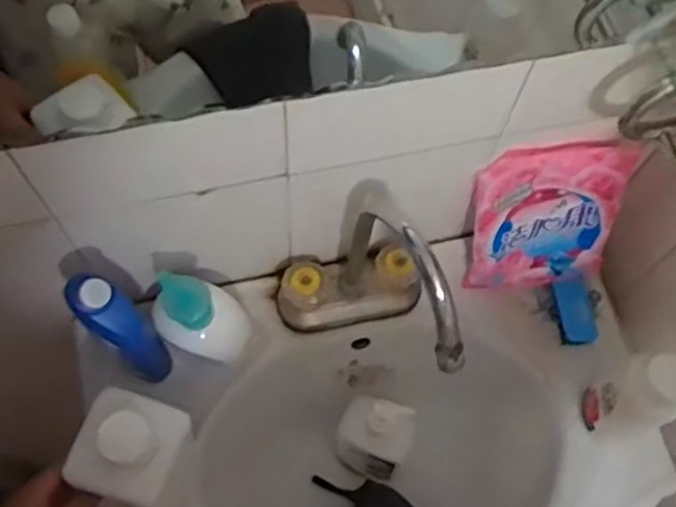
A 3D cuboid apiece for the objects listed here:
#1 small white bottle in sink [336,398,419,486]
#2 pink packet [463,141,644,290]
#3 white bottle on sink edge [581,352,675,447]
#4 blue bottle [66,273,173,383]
[{"bbox_3d":[0.042,0.218,0.836,0.083,0.173,0.063,24,68,9],"label":"small white bottle in sink"},{"bbox_3d":[0.222,-0.033,0.767,0.156,0.209,0.021,-5,48,-3],"label":"pink packet"},{"bbox_3d":[0.296,0.149,0.715,0.048,0.161,0.062,-20,68,-10],"label":"white bottle on sink edge"},{"bbox_3d":[-0.204,0.073,0.676,0.045,0.221,0.044,1,66,-1],"label":"blue bottle"}]

